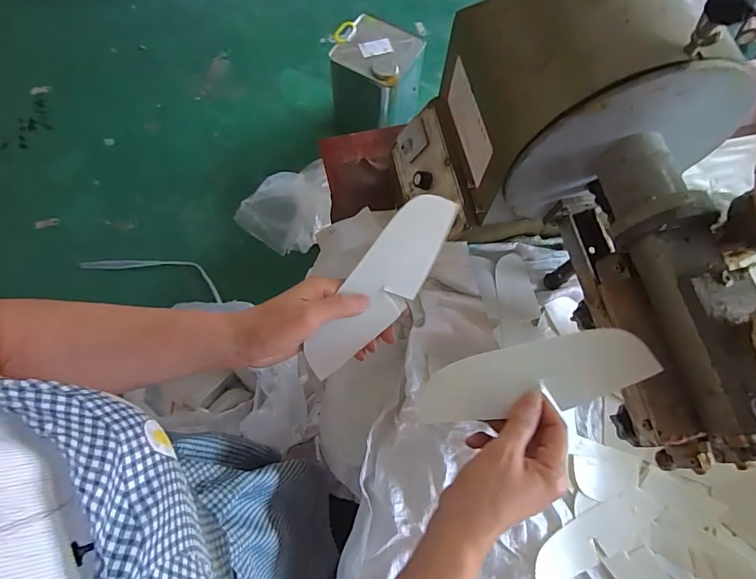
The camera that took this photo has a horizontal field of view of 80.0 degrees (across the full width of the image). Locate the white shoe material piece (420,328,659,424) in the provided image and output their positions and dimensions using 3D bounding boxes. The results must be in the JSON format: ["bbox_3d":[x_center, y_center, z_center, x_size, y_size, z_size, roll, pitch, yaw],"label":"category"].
[{"bbox_3d":[0.132,0.074,0.383,0.197,0.021,0.054,-13,71,5],"label":"white shoe material piece"}]

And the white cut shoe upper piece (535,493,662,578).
[{"bbox_3d":[0.268,0.309,0.555,0.193,0.013,0.064,-23,84,-19],"label":"white cut shoe upper piece"}]

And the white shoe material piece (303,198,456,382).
[{"bbox_3d":[0.004,-0.003,0.411,0.052,0.040,0.200,36,90,10],"label":"white shoe material piece"}]

